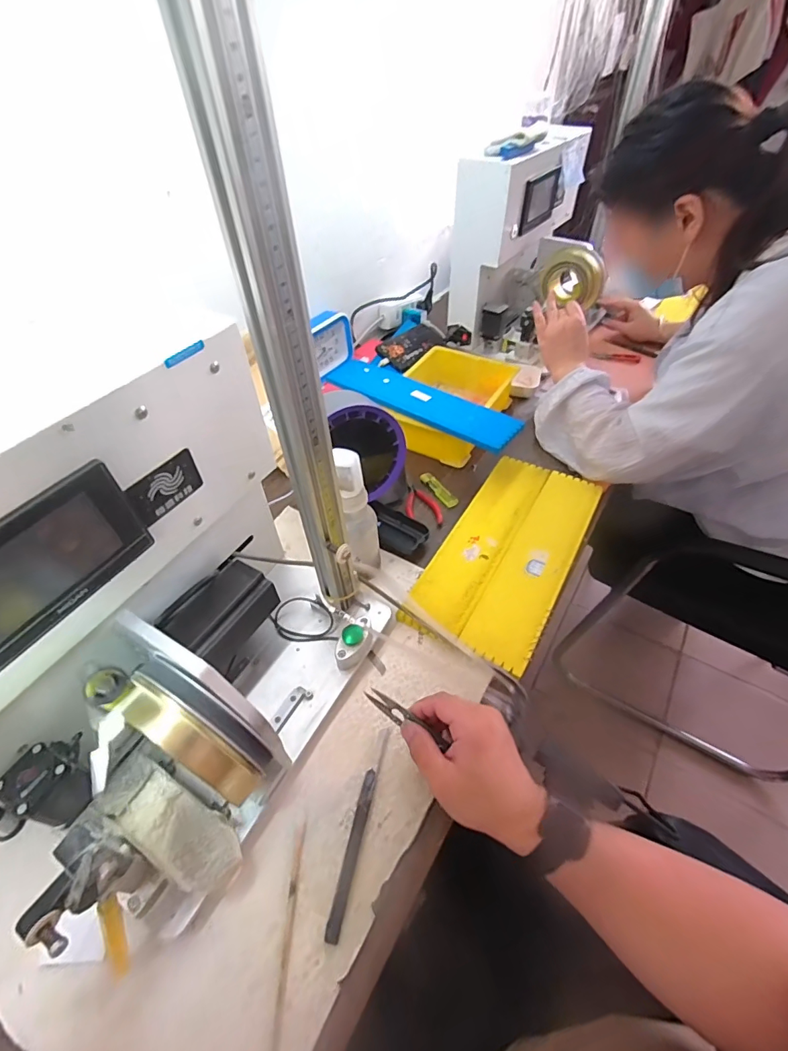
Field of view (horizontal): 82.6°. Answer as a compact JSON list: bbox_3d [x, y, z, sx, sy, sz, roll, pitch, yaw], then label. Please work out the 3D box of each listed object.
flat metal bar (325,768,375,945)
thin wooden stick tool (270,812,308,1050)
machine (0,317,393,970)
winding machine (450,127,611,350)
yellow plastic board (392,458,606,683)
[{"bbox_3d":[-0.038,0.290,0.404,0.012,0.010,0.127,9,49,10],"label":"flat metal bar"},{"bbox_3d":[-0.088,0.335,0.373,0.009,0.004,0.156,0,49,2],"label":"thin wooden stick tool"},{"bbox_3d":[-0.184,0.087,0.356,0.232,0.333,0.365,23,53,21],"label":"machine"},{"bbox_3d":[0.298,-0.561,0.902,0.268,0.321,0.307,23,53,21],"label":"winding machine"},{"bbox_3d":[0.162,0.028,0.625,0.163,0.012,0.347,25,54,22],"label":"yellow plastic board"}]

